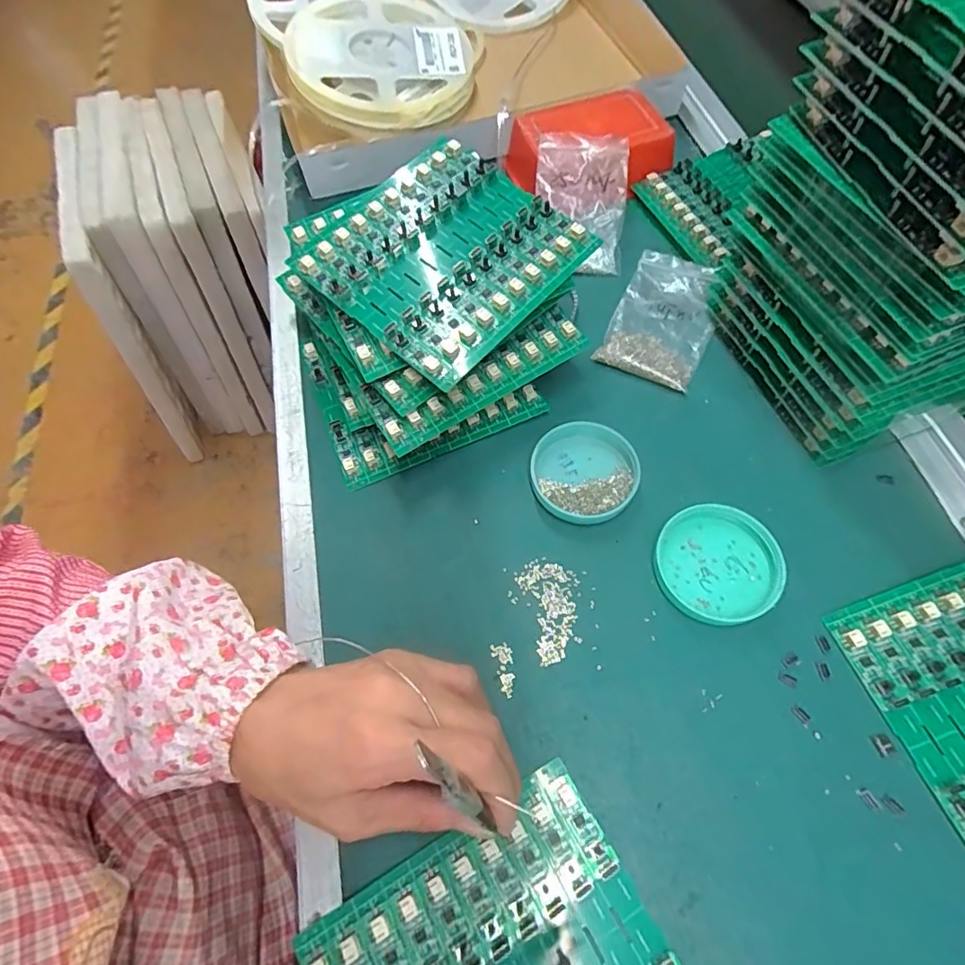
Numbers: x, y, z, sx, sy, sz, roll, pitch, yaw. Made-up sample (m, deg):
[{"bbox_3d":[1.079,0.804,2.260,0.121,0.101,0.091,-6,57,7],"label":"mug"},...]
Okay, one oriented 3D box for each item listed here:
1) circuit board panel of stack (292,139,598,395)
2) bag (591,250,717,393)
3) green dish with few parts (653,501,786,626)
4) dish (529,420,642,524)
[{"bbox_3d":[-0.023,-0.139,0.326,0.130,0.024,0.135,38,71,20],"label":"circuit board panel of stack"},{"bbox_3d":[0.130,-0.117,0.385,0.067,0.017,0.103,24,66,14],"label":"bag"},{"bbox_3d":[0.131,0.045,0.302,0.064,0.012,0.065,-1,62,2],"label":"green dish with few parts"},{"bbox_3d":[0.063,-0.006,0.331,0.063,0.013,0.062,-9,62,-2],"label":"dish"}]

